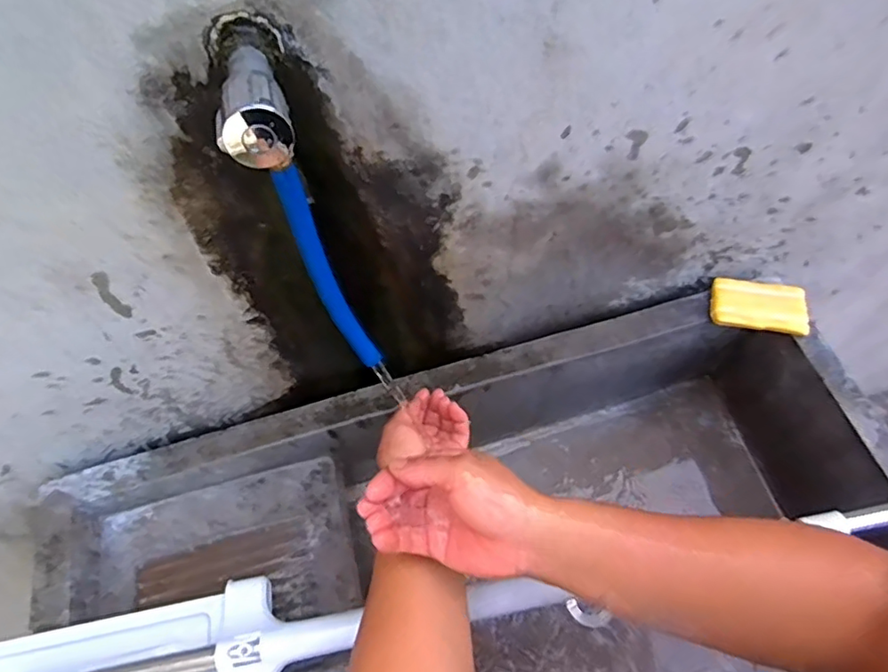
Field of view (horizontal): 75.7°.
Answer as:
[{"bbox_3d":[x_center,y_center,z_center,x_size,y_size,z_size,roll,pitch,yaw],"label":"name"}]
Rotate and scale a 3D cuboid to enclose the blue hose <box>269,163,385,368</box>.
[{"bbox_3d":[-0.081,-0.040,0.408,0.025,0.191,0.015,3,52,17],"label":"blue hose"}]

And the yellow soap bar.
[{"bbox_3d":[0.361,-0.034,0.652,0.101,0.018,0.057,8,61,8],"label":"yellow soap bar"}]

